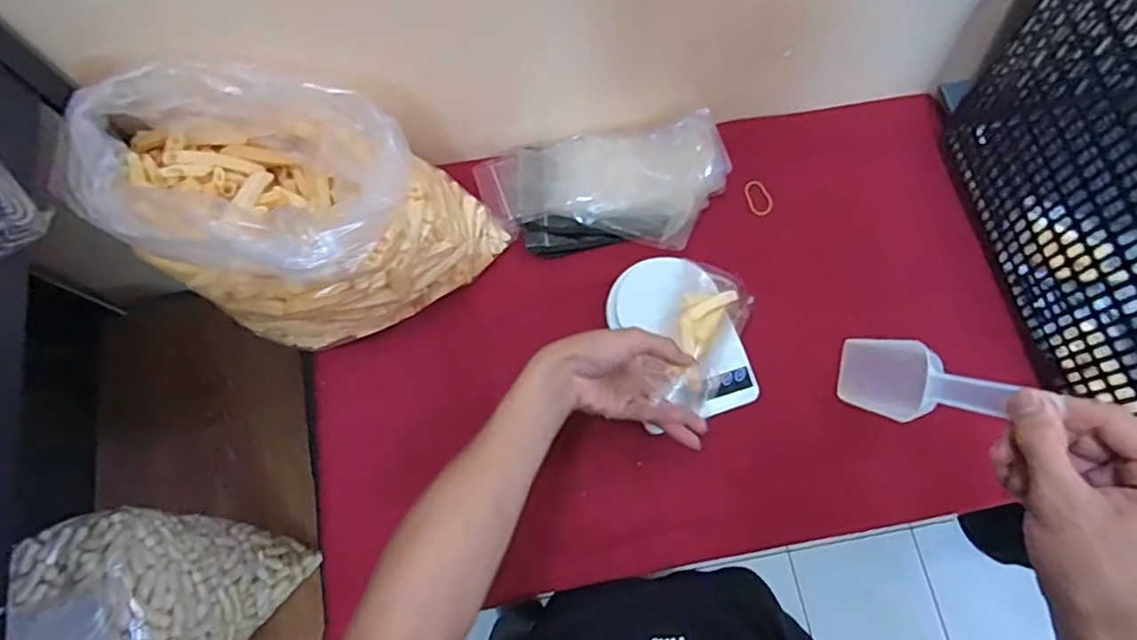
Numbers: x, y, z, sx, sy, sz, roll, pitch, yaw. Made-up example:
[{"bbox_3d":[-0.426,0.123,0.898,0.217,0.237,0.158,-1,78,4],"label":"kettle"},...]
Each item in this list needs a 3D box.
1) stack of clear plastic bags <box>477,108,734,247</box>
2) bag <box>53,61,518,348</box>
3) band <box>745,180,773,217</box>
[{"bbox_3d":[0.041,-0.151,0.690,0.278,0.036,0.154,-6,72,-2],"label":"stack of clear plastic bags"},{"bbox_3d":[-0.256,-0.098,0.572,0.353,0.229,0.194,6,72,2],"label":"bag"},{"bbox_3d":[0.233,-0.149,0.727,0.029,0.004,0.044,-23,93,-4],"label":"band"}]

